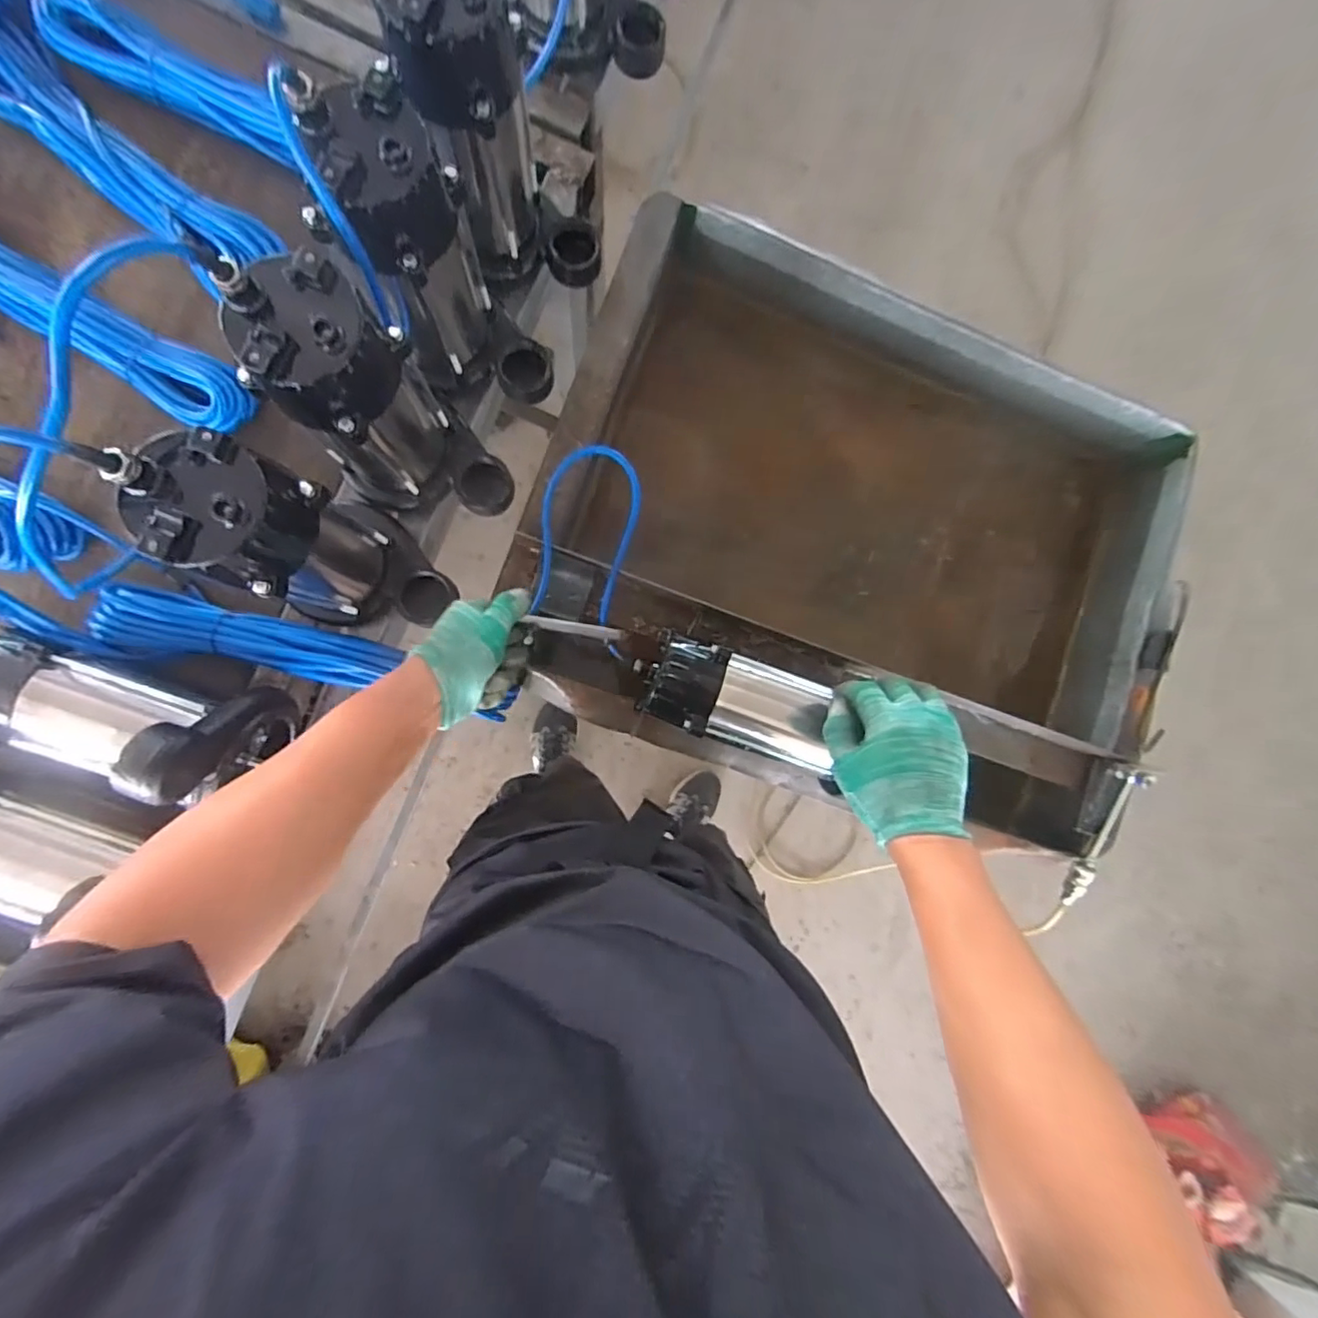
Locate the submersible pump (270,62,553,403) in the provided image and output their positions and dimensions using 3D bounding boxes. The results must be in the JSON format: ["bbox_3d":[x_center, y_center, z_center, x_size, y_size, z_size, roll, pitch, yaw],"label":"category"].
[{"bbox_3d":[-0.177,-0.312,0.469,0.129,0.242,0.121,-27,91,-7],"label":"submersible pump"}]

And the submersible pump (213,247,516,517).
[{"bbox_3d":[-0.219,-0.190,0.465,0.116,0.227,0.133,-44,93,-6],"label":"submersible pump"}]

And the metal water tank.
[{"bbox_3d":[0.238,-0.133,0.733,0.740,0.277,0.589,21,86,-6],"label":"metal water tank"}]

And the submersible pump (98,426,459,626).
[{"bbox_3d":[-0.268,-0.087,0.456,0.143,0.230,0.111,16,86,-6],"label":"submersible pump"}]

